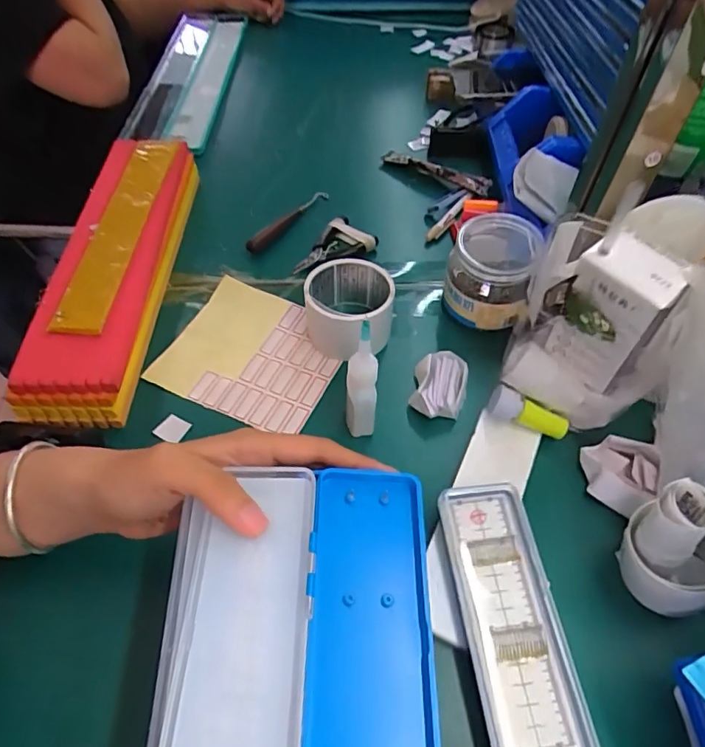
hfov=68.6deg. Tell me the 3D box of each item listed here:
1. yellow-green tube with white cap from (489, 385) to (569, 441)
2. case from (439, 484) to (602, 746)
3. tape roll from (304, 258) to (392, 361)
[{"bbox_3d":[0.135,0.031,0.397,0.060,0.015,0.017,25,57,10],"label":"yellow-green tube with white cap"},{"bbox_3d":[0.112,0.256,0.236,0.055,0.036,0.421,-5,52,-4],"label":"case"},{"bbox_3d":[-0.003,-0.059,0.454,0.077,0.049,0.075,-2,52,-1],"label":"tape roll"}]

